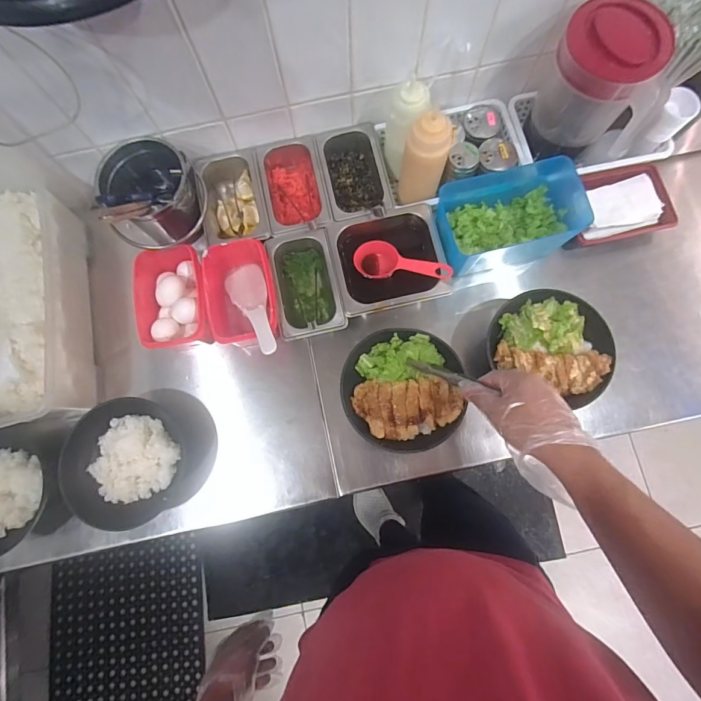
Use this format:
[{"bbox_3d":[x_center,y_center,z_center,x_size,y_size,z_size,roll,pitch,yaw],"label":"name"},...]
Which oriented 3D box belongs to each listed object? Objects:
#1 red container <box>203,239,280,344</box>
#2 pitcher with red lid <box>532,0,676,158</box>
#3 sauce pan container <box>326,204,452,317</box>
[{"bbox_3d":[-0.170,-0.091,0.654,0.099,0.075,0.160,-10,78,-1],"label":"red container"},{"bbox_3d":[0.367,-0.390,0.608,0.156,0.172,0.121,22,80,6],"label":"pitcher with red lid"},{"bbox_3d":[0.062,-0.143,0.679,0.174,0.063,0.161,-13,78,-1],"label":"sauce pan container"}]

